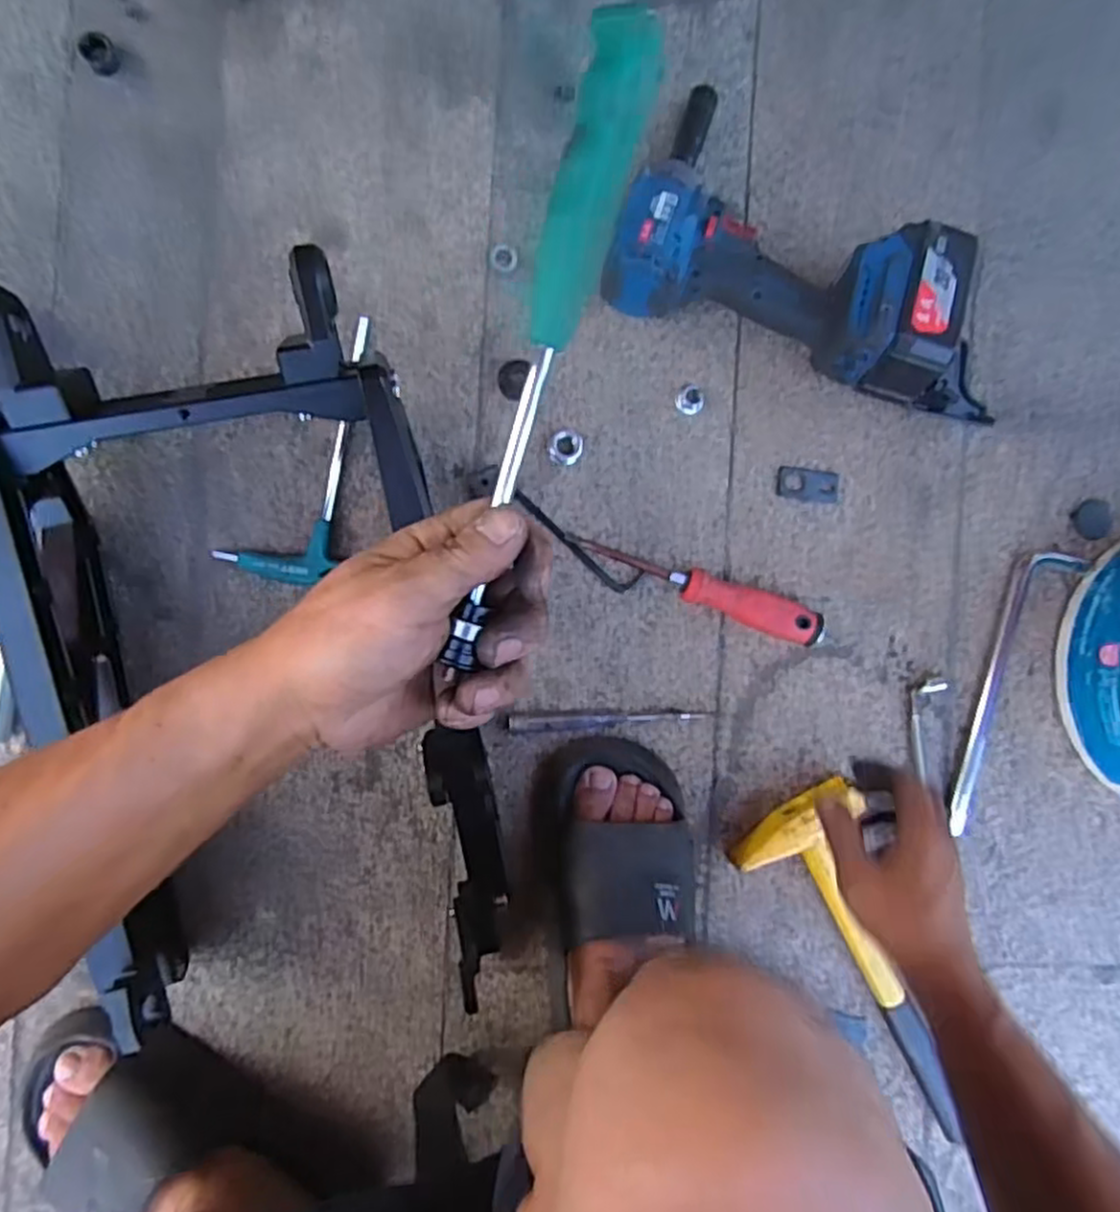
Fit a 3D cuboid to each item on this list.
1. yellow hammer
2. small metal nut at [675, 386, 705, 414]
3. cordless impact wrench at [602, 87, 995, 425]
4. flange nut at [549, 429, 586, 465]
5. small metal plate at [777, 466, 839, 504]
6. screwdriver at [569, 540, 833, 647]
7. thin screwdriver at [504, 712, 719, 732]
[{"bbox_3d":[0.241,0.294,0.591,0.094,0.032,0.304,-29,94,-7],"label":"yellow hammer"},{"bbox_3d":[0.104,-0.162,0.587,0.022,0.013,0.020,-4,91,-8],"label":"small metal nut"},{"bbox_3d":[0.198,-0.261,0.550,0.305,0.103,0.185,21,88,-7],"label":"cordless impact wrench"},{"bbox_3d":[0.005,-0.121,0.571,0.026,0.014,0.027,0,90,-8],"label":"flange nut"},{"bbox_3d":[0.202,-0.098,0.604,0.052,0.004,0.026,5,90,-8],"label":"small metal plate"},{"bbox_3d":[0.114,-0.012,0.577,0.205,0.027,0.027,21,88,-7],"label":"screwdriver"},{"bbox_3d":[0.042,0.090,0.580,0.162,0.014,0.011,0,90,-8],"label":"thin screwdriver"}]

